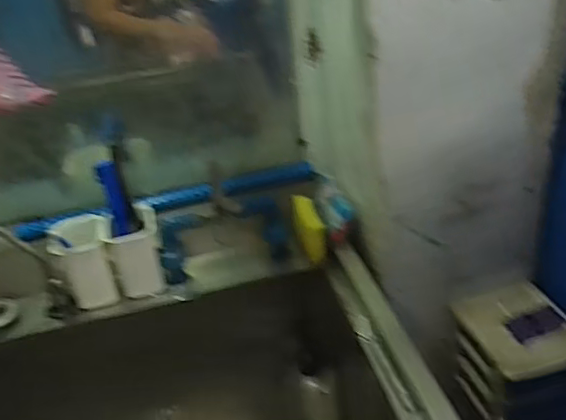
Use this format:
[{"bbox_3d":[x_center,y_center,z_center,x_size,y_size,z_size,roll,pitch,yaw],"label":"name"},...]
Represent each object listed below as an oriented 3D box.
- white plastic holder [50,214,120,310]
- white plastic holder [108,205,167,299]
[{"bbox_3d":[-0.290,0.076,0.876,0.076,0.132,0.082,-10,31,-4],"label":"white plastic holder"},{"bbox_3d":[-0.221,0.064,0.901,0.074,0.112,0.073,-14,32,-10],"label":"white plastic holder"}]

